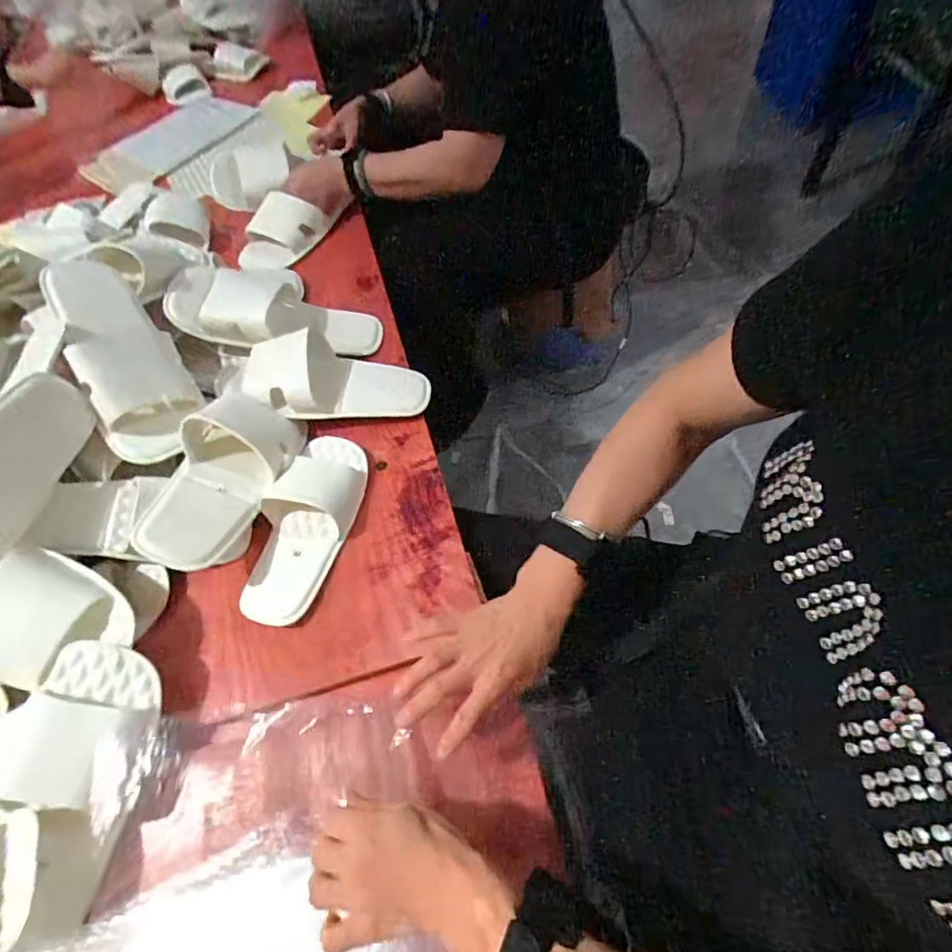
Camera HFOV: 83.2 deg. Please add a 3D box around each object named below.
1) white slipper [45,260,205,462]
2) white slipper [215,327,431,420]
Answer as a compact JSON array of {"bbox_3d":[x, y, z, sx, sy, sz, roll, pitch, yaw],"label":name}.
[{"bbox_3d":[-0.403,-0.145,0.609,0.101,0.078,0.267,-27,81,-16],"label":"white slipper"},{"bbox_3d":[-0.192,-0.121,0.684,0.265,0.068,0.106,5,56,-14],"label":"white slipper"}]

